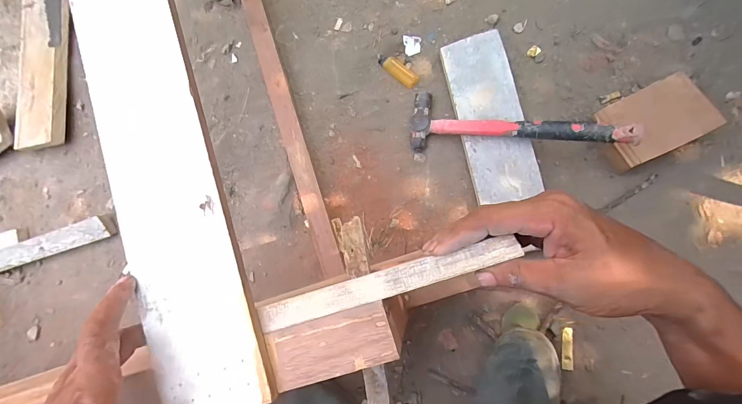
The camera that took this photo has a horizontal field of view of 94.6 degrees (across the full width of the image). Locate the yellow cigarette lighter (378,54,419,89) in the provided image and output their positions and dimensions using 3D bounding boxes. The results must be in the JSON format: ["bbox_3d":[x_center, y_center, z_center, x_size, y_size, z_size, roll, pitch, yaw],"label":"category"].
[{"bbox_3d":[0.045,-0.226,0.584,0.082,0.009,0.028,40,91,8],"label":"yellow cigarette lighter"}]

